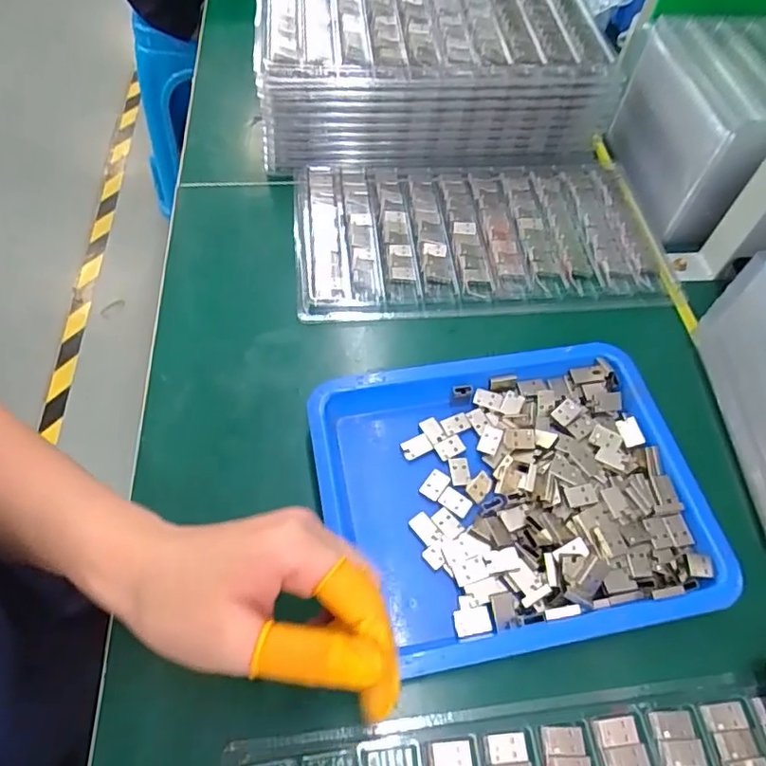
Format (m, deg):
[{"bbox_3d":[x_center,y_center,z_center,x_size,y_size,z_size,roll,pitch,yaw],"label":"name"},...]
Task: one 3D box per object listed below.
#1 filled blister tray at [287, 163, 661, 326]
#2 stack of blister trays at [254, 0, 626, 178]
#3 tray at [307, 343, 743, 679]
[{"bbox_3d":[0.071,-0.124,0.463,0.277,0.022,0.158,-4,57,-5],"label":"filled blister tray"},{"bbox_3d":[0.042,-0.285,0.515,0.299,0.087,0.173,-2,58,-4],"label":"stack of blister trays"},{"bbox_3d":[0.075,0.061,0.332,0.213,0.028,0.170,-8,58,-8],"label":"tray"}]

